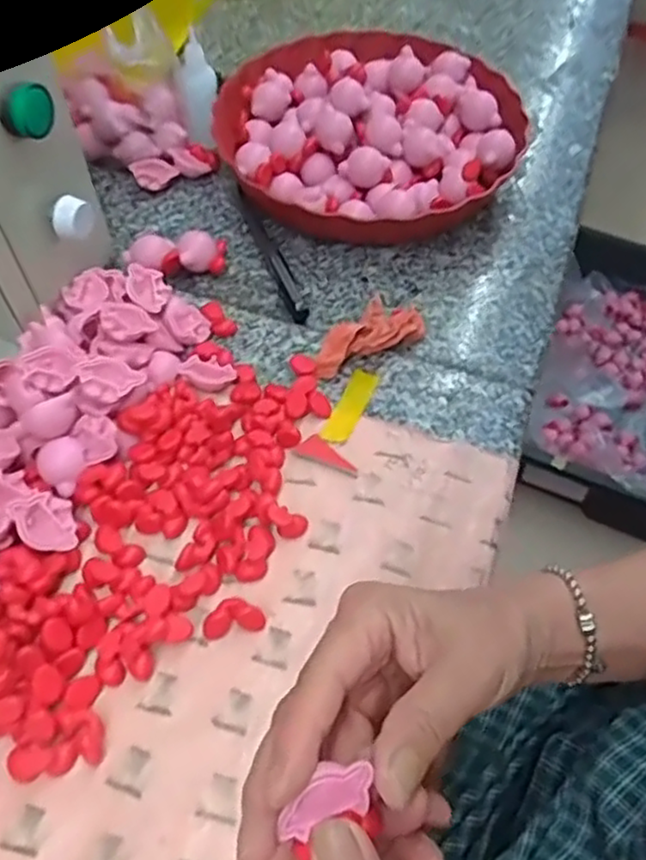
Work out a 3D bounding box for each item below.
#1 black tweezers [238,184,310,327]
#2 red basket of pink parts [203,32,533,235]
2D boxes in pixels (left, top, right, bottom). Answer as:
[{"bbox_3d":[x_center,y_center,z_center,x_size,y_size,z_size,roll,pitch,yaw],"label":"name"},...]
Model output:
[{"bbox_3d":[-0.037,-0.134,0.516,0.016,0.017,0.140,-16,59,-11],"label":"black tweezers"},{"bbox_3d":[0.037,-0.239,0.558,0.233,0.063,0.214,0,57,-1],"label":"red basket of pink parts"}]

